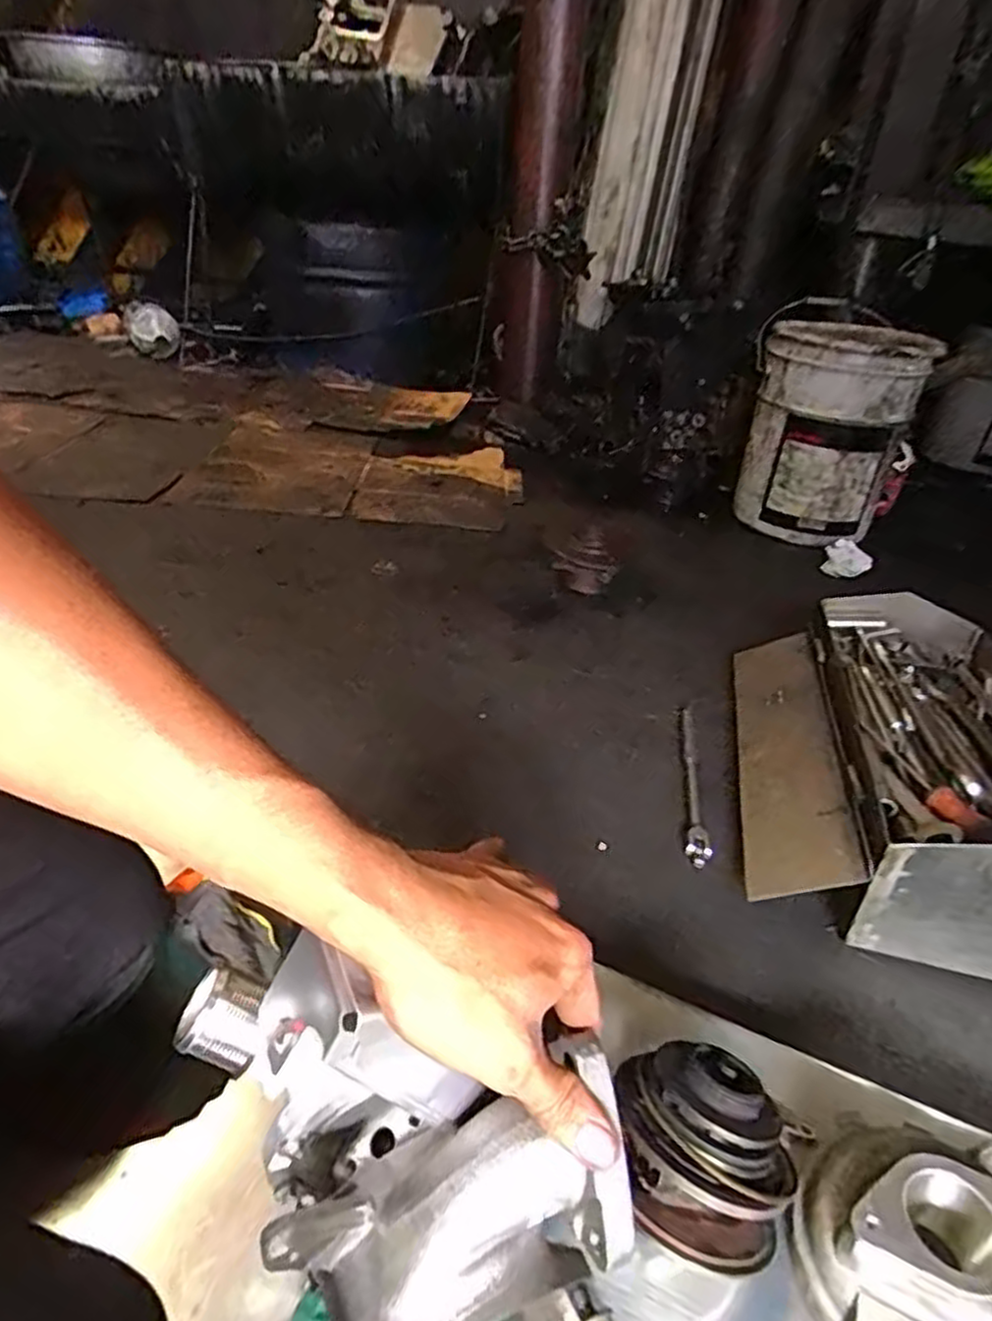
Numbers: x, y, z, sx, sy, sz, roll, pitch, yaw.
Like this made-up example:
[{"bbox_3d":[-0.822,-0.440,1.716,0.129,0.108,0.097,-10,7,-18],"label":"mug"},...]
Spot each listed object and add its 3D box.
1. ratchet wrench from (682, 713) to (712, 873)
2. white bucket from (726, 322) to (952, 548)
[{"bbox_3d":[0.218,0.129,0.812,0.023,0.027,0.250,10,32,8],"label":"ratchet wrench"},{"bbox_3d":[0.673,-0.477,1.507,0.288,0.364,0.323,20,34,21],"label":"white bucket"}]

